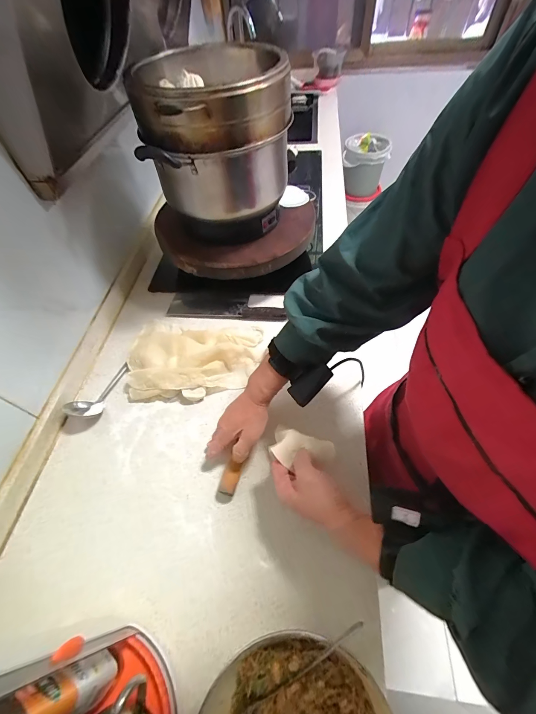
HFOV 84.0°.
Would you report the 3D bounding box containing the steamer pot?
[{"bbox_3d":[-0.098,-0.386,0.529,0.238,0.208,0.214,-25,57,-13],"label":"steamer pot"}]

